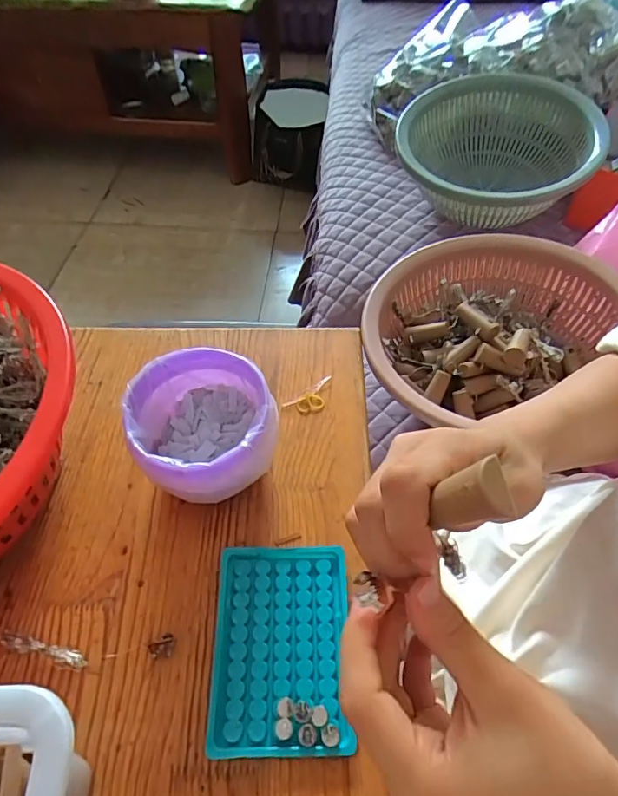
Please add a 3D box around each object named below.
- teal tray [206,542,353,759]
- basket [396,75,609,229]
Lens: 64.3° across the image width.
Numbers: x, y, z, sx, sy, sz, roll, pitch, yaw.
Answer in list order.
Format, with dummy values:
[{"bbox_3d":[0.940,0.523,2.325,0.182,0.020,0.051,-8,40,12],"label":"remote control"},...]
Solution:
[{"bbox_3d":[-0.020,0.173,0.349,0.093,0.010,0.131,-1,54,0],"label":"teal tray"},{"bbox_3d":[0.271,-0.357,0.740,0.266,0.122,0.274,16,54,12],"label":"basket"}]

